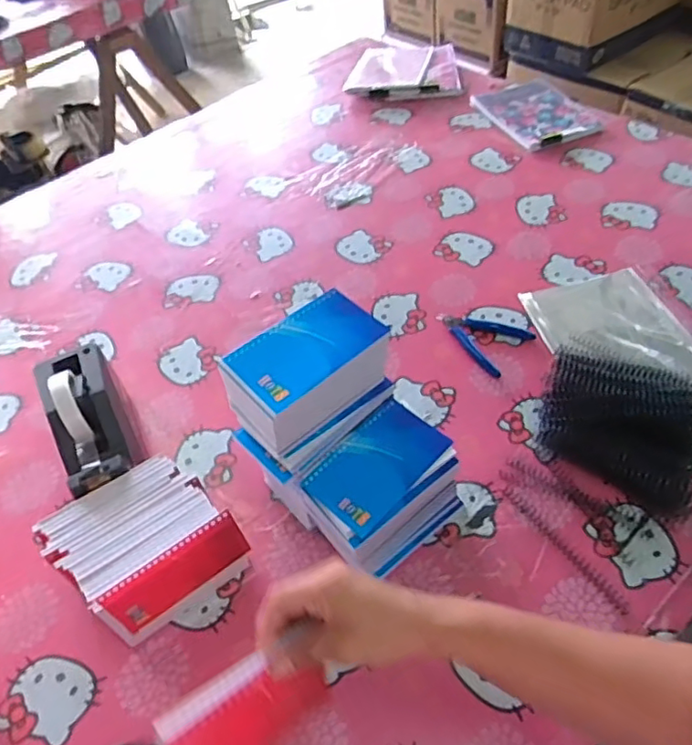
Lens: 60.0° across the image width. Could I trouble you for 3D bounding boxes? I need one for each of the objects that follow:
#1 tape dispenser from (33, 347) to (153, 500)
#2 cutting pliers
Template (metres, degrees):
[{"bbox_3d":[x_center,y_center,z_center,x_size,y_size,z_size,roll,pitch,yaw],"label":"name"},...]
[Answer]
[{"bbox_3d":[-0.281,0.062,0.671,0.079,0.123,0.191,-26,51,-15],"label":"tape dispenser"},{"bbox_3d":[0.182,-0.051,0.774,0.085,0.008,0.121,-29,53,-17],"label":"cutting pliers"}]

